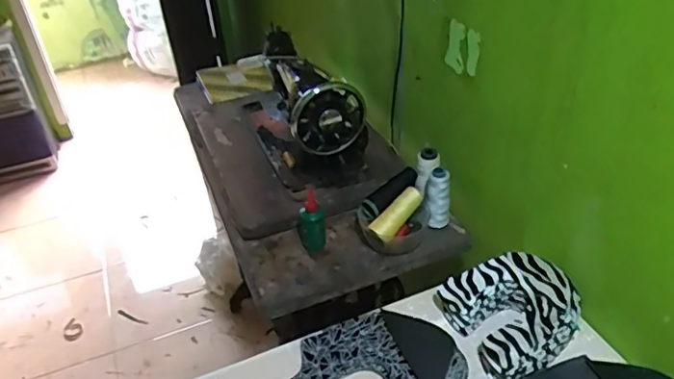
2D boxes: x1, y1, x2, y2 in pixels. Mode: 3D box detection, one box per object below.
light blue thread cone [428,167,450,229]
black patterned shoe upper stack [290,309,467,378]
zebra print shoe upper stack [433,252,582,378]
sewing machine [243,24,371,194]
[{"bbox_3d":[0.179,0.020,0.982,0.037,0.123,0.033,3,37,9],"label":"light blue thread cone"},{"bbox_3d":[0.047,0.249,0.730,0.245,0.051,0.189,-14,38,-14],"label":"black patterned shoe upper stack"},{"bbox_3d":[0.251,0.168,0.794,0.161,0.066,0.170,-19,39,-19],"label":"zebra print shoe upper stack"},{"bbox_3d":[-0.087,-0.185,1.180,0.172,0.230,0.401,-16,38,-15],"label":"sewing machine"}]

